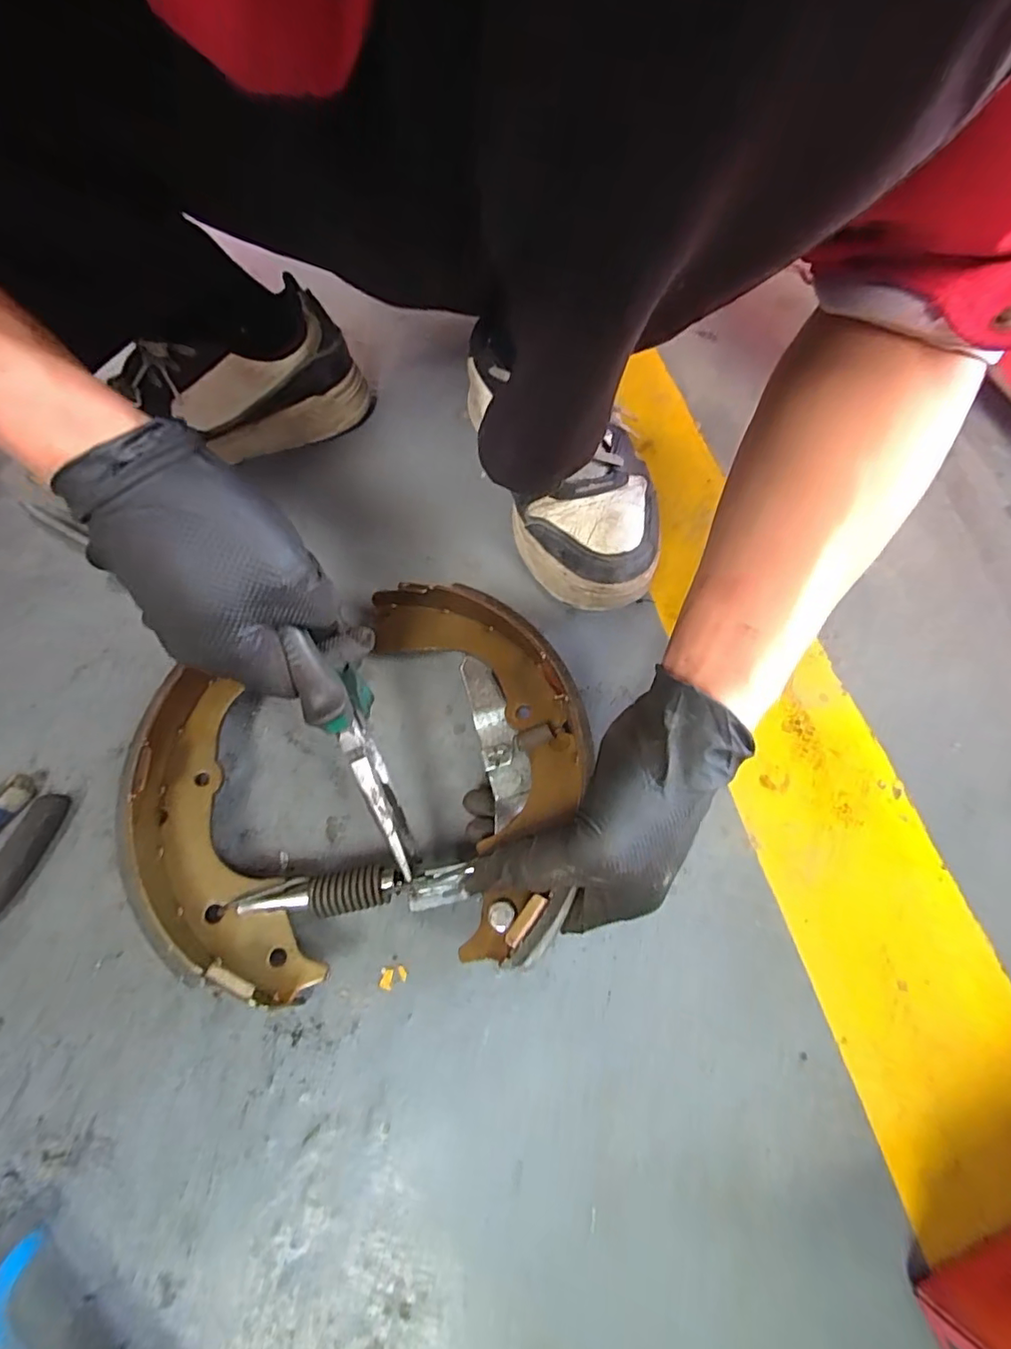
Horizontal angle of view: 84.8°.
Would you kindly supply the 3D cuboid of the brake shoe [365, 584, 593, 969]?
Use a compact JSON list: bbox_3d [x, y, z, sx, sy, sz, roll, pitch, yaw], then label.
[{"bbox_3d":[-0.010,0.027,0.317,0.098,0.041,0.243,-16,58,-7],"label":"brake shoe"}]

